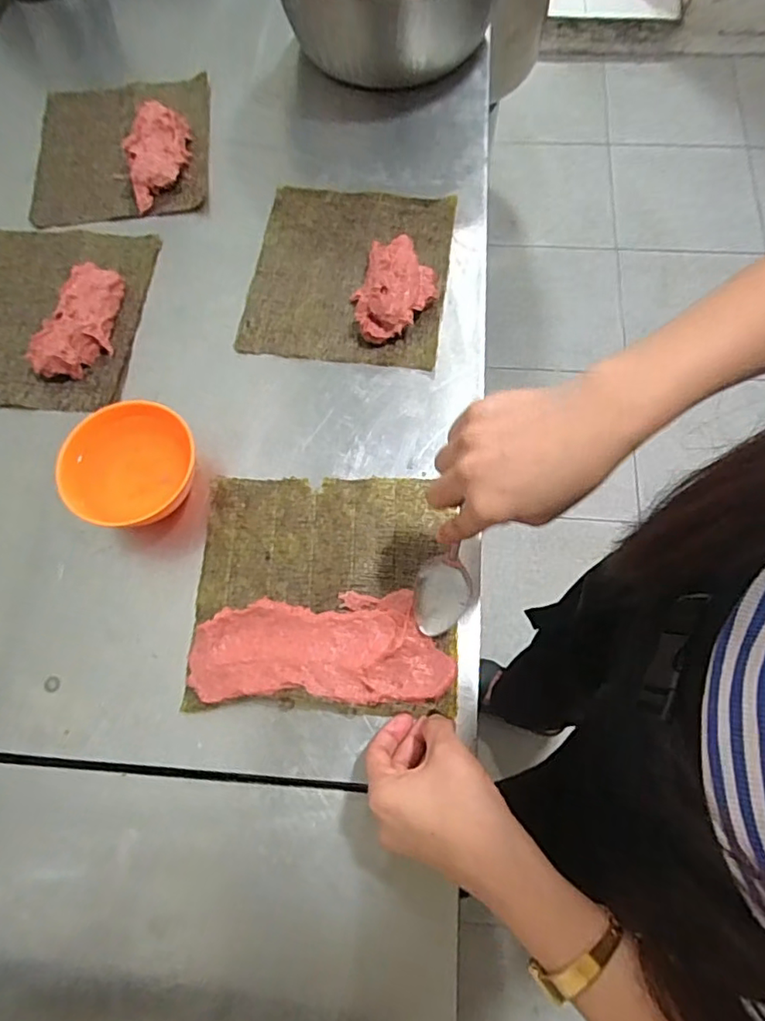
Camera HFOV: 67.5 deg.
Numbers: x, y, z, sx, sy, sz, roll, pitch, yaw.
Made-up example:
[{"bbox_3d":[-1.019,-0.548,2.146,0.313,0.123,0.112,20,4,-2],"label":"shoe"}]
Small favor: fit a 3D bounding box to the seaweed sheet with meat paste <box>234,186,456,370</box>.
[{"bbox_3d":[-0.031,-0.235,0.538,0.180,0.032,0.200,8,70,5],"label":"seaweed sheet with meat paste"}]

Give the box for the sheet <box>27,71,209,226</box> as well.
[{"bbox_3d":[-0.280,-0.393,0.605,0.181,0.032,0.190,-4,70,1],"label":"sheet"}]

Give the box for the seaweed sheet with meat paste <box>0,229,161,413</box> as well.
[{"bbox_3d":[-0.323,-0.191,0.535,0.184,0.028,0.198,3,70,3],"label":"seaweed sheet with meat paste"}]

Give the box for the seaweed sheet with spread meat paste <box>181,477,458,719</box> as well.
[{"bbox_3d":[-0.046,0.058,0.440,0.193,0.019,0.183,0,70,2],"label":"seaweed sheet with spread meat paste"}]

